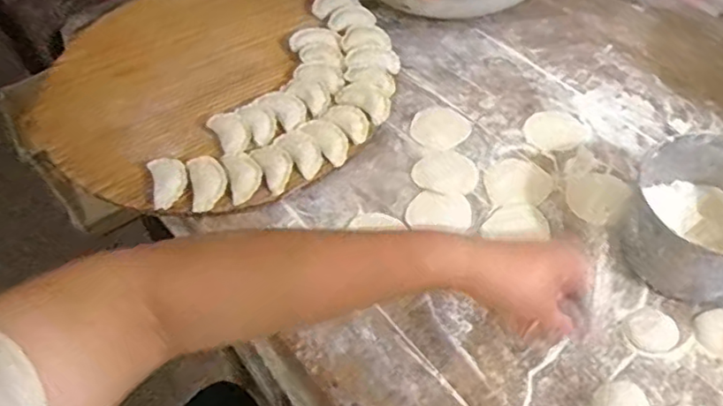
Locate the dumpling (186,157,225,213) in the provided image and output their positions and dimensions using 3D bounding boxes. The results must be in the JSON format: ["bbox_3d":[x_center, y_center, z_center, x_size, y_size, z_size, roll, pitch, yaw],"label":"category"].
[{"bbox_3d":[-0.166,-0.023,0.668,0.037,0.015,0.068,-13,51,-5],"label":"dumpling"}]

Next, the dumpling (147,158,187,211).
[{"bbox_3d":[-0.210,-0.025,0.675,0.040,0.016,0.065,-15,51,-7],"label":"dumpling"}]

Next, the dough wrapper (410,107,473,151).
[{"bbox_3d":[0.095,-0.092,0.746,0.067,0.004,0.068,-3,51,3],"label":"dough wrapper"}]

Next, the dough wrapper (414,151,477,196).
[{"bbox_3d":[0.096,-0.037,0.701,0.071,0.004,0.065,-3,51,3],"label":"dough wrapper"}]

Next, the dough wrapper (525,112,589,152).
[{"bbox_3d":[0.230,-0.087,0.730,0.070,0.004,0.061,5,52,9],"label":"dough wrapper"}]

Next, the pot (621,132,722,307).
[{"bbox_3d":[0.328,0.019,0.588,0.153,0.088,0.145,-3,51,3],"label":"pot"}]

